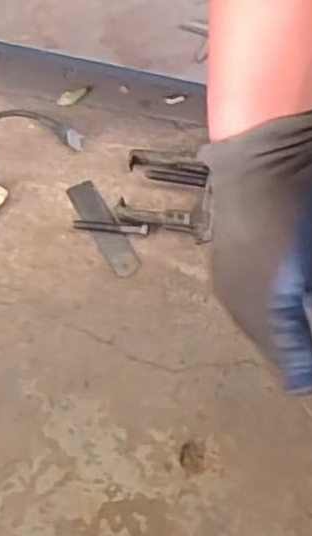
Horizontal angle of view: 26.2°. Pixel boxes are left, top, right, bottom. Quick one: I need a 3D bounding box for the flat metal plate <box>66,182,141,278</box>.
[{"bbox_3d":[-0.067,-0.053,0.855,0.036,0.004,0.151,-28,65,-11],"label":"flat metal plate"}]

